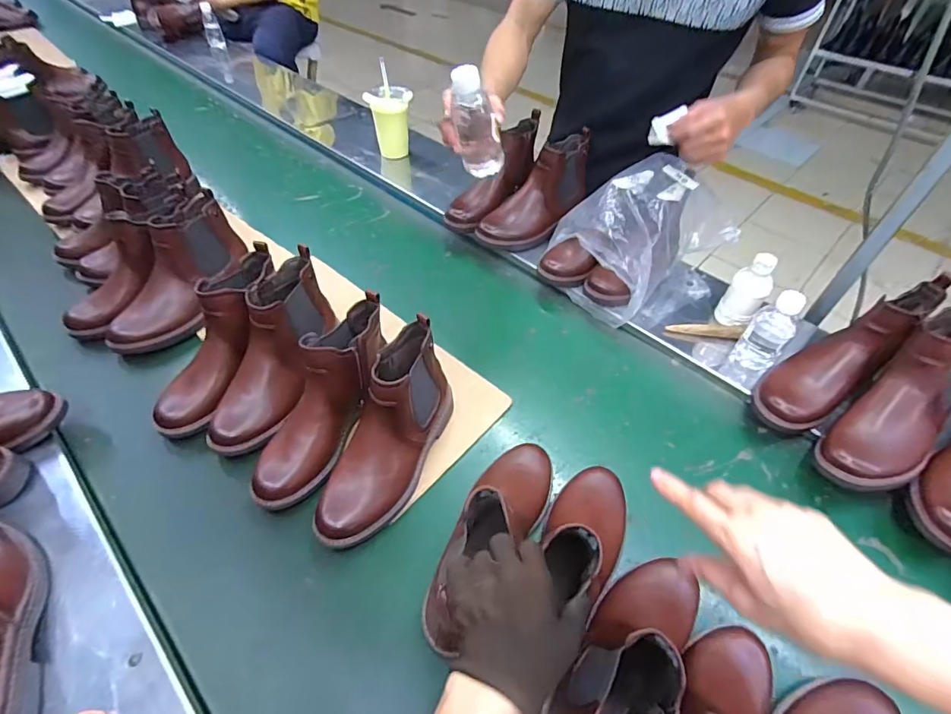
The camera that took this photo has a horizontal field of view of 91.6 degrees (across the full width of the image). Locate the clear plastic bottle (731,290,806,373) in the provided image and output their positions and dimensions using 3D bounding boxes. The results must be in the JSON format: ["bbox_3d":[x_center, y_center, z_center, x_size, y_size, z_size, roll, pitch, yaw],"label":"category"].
[{"bbox_3d":[0.452,-0.035,0.713,0.048,0.139,0.055,-34,58,-27],"label":"clear plastic bottle"}]

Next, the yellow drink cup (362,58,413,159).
[{"bbox_3d":[-0.212,-0.592,1.156,0.111,0.192,0.092,-2,50,-4],"label":"yellow drink cup"}]

